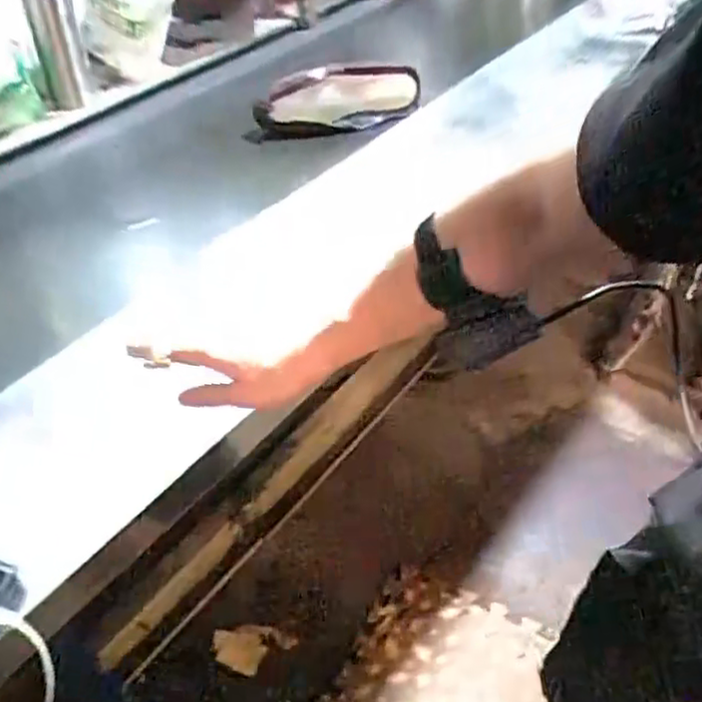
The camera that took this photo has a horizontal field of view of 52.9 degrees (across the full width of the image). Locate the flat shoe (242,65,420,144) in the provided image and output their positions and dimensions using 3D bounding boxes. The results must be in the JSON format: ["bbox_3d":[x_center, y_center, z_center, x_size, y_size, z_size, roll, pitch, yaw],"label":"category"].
[{"bbox_3d":[-0.022,-0.366,1.047,0.253,0.110,0.047,-8,46,-10],"label":"flat shoe"}]

